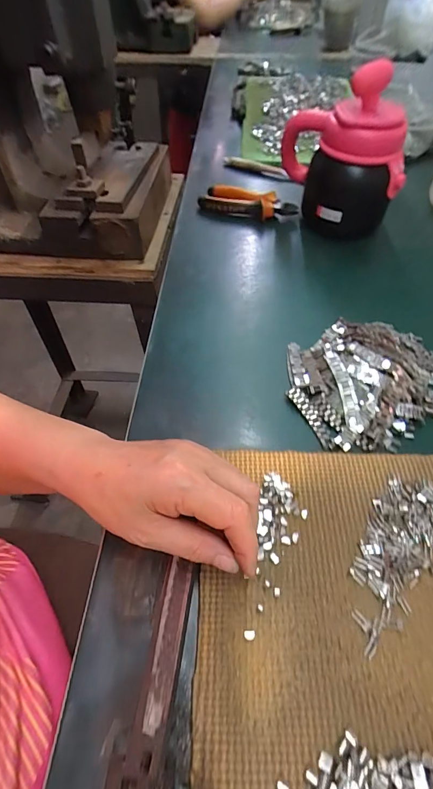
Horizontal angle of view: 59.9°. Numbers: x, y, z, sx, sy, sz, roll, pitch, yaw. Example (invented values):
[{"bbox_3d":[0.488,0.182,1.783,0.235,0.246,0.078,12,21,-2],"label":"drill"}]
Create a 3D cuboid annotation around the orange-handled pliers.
[{"bbox_3d":[0.050,-0.292,0.581,0.146,0.033,0.050,15,55,12],"label":"orange-handled pliers"}]

